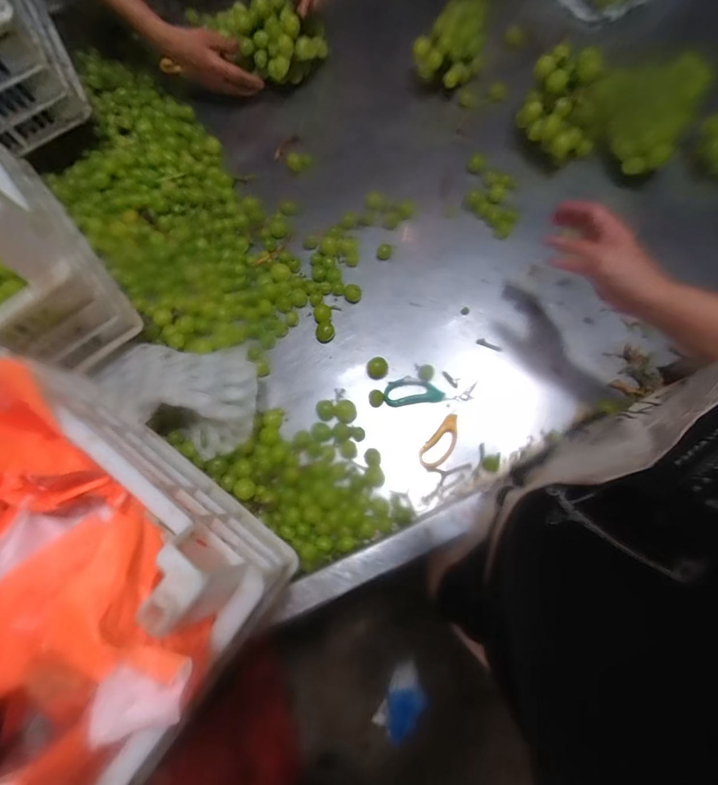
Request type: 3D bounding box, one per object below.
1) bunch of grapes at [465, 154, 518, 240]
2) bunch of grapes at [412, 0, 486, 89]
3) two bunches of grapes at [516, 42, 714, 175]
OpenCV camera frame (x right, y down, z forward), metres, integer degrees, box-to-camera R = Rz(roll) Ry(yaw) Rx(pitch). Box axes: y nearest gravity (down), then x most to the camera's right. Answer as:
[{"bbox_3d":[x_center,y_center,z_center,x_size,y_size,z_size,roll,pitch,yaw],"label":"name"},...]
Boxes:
[{"bbox_3d":[0.204,-0.303,0.654,0.074,0.030,0.127,3,75,5],"label":"bunch of grapes"},{"bbox_3d":[0.148,-0.552,0.653,0.118,0.117,0.066,-21,74,-2],"label":"bunch of grapes"},{"bbox_3d":[0.346,-0.406,0.601,0.228,0.091,0.112,14,76,8],"label":"two bunches of grapes"}]

